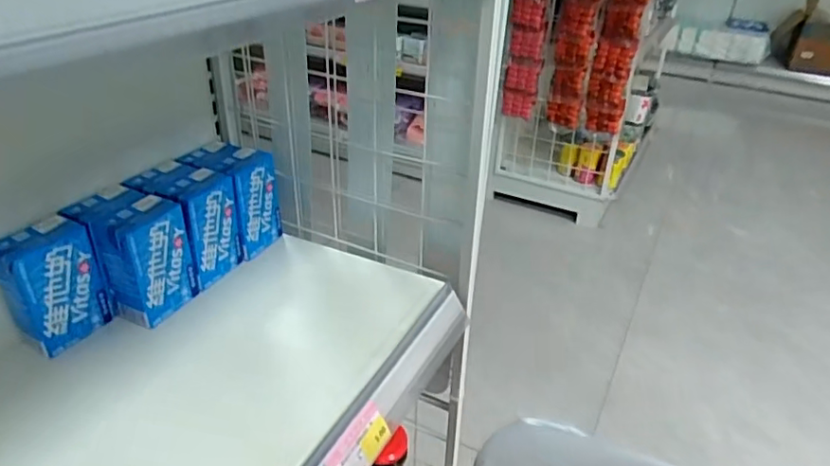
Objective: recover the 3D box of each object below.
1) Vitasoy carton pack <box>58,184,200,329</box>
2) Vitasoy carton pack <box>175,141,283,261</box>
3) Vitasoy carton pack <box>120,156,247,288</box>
[{"bbox_3d":[-0.265,0.019,0.553,0.078,0.105,0.072,18,35,22],"label":"Vitasoy carton pack"},{"bbox_3d":[-0.206,-0.042,0.656,0.094,0.106,0.078,19,35,24],"label":"Vitasoy carton pack"},{"bbox_3d":[-0.233,-0.010,0.606,0.077,0.100,0.070,18,35,23],"label":"Vitasoy carton pack"}]

